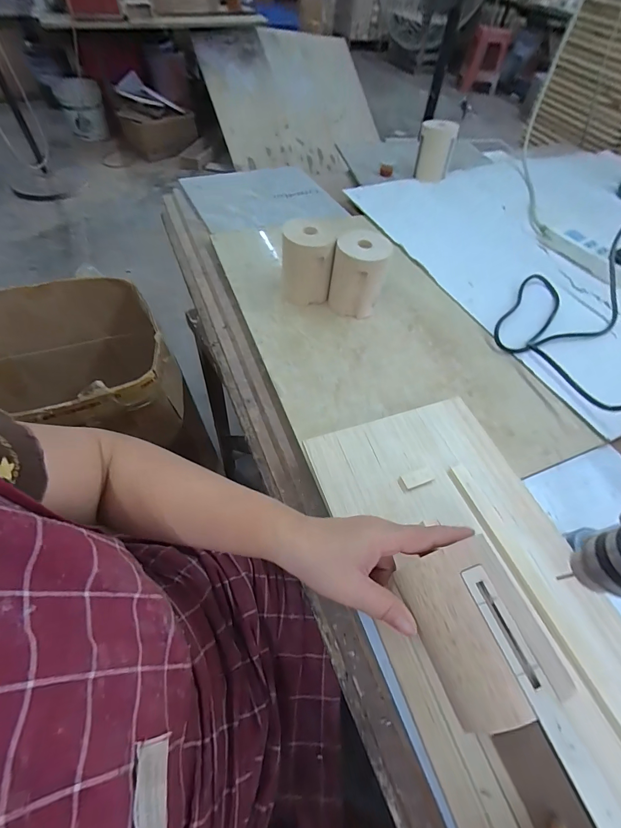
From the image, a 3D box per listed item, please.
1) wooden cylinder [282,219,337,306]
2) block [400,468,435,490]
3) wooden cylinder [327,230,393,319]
[{"bbox_3d":[-0.006,-0.229,0.526,0.073,0.107,0.065,0,57,-3],"label":"wooden cylinder"},{"bbox_3d":[0.114,0.067,0.364,0.036,0.008,0.015,-15,59,-12],"label":"block"},{"bbox_3d":[0.070,-0.208,0.519,0.077,0.102,0.076,8,57,2],"label":"wooden cylinder"}]

